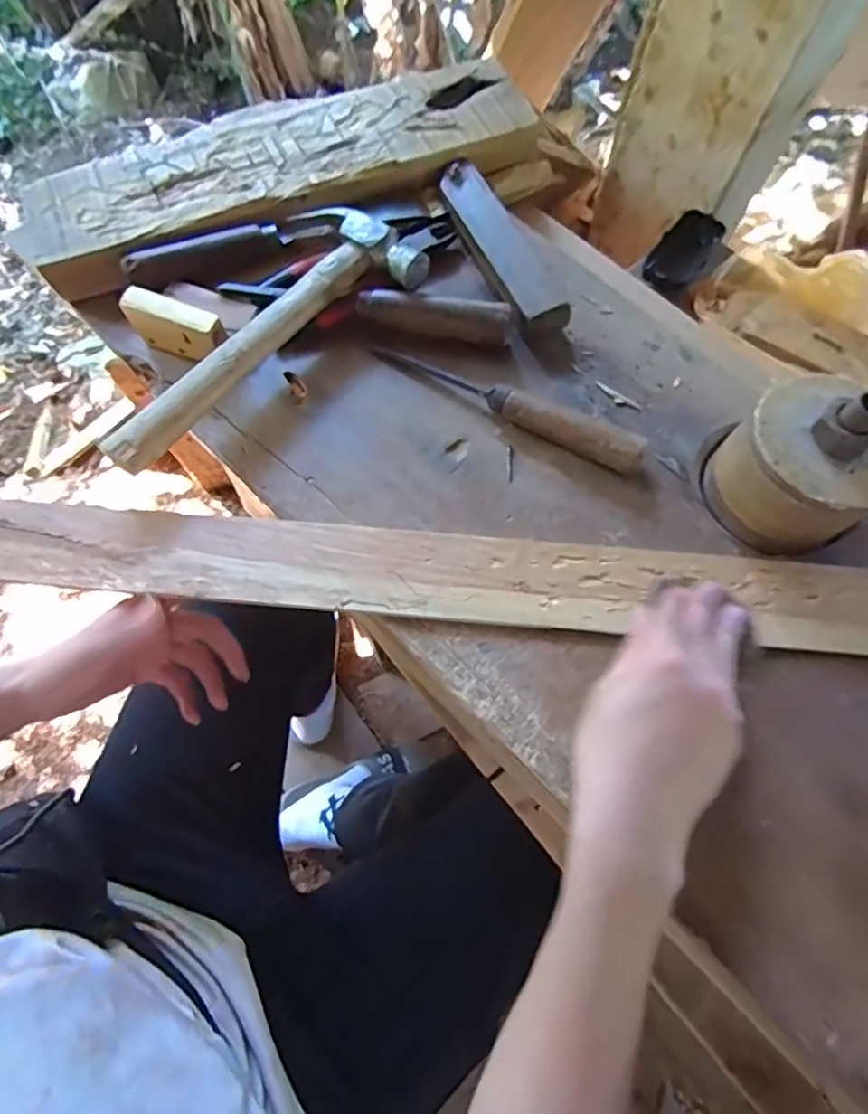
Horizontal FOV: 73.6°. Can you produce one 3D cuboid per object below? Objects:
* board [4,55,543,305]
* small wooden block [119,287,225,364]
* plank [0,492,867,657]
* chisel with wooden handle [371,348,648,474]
[{"bbox_3d":[-0.134,-0.357,0.529,0.459,0.033,0.131,-21,72,-9],"label":"board"},{"bbox_3d":[-0.200,-0.179,0.462,0.081,0.049,0.022,22,71,6],"label":"small wooden block"},{"bbox_3d":[0.025,0.014,0.407,0.802,0.007,0.066,4,70,1],"label":"plank"},{"bbox_3d":[0.054,-0.122,0.447,0.221,0.034,0.024,29,72,8],"label":"chisel with wooden handle"}]

